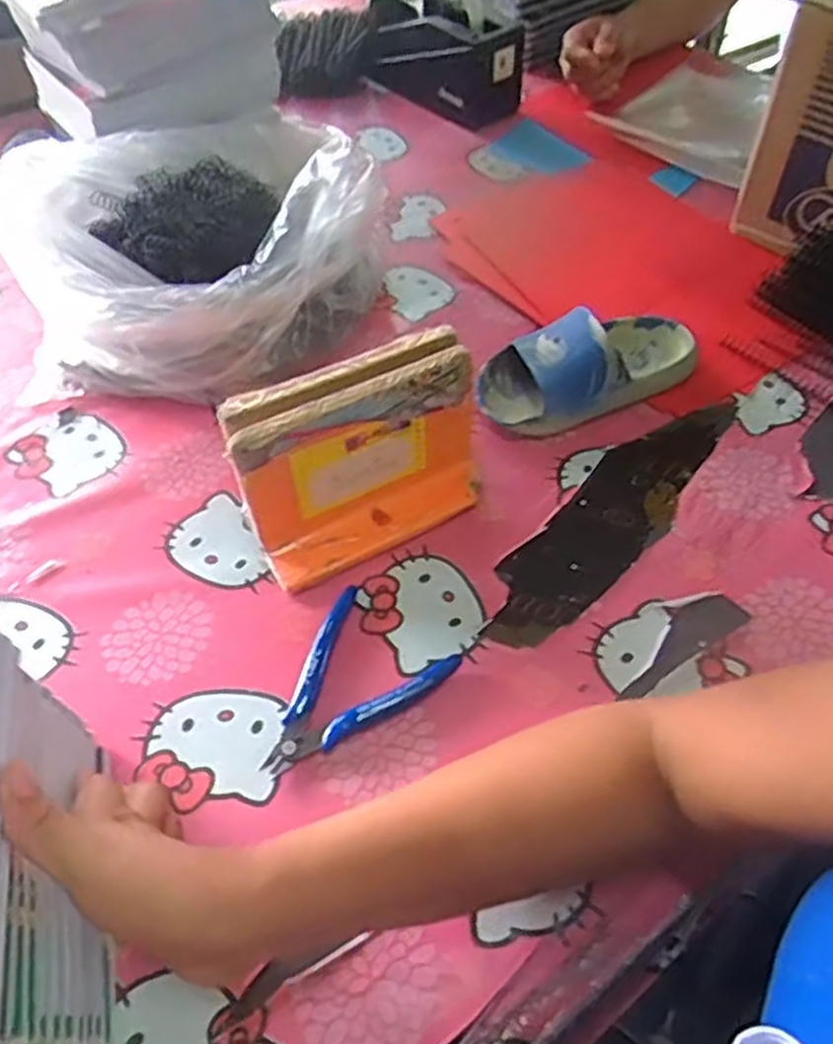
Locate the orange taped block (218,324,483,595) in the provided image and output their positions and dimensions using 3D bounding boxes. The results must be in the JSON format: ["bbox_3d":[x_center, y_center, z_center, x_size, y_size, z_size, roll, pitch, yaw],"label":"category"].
[{"bbox_3d":[-0.033,-0.041,0.492,0.158,0.111,0.069,-25,56,-16],"label":"orange taped block"}]

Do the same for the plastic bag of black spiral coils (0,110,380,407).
[{"bbox_3d":[-0.155,-0.224,0.621,0.221,0.133,0.291,17,55,15],"label":"plastic bag of black spiral coils"}]

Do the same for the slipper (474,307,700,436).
[{"bbox_3d":[0.133,-0.124,0.578,0.172,0.063,0.080,-21,55,-13],"label":"slipper"}]

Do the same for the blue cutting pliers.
[{"bbox_3d":[-0.043,0.098,0.446,0.086,0.015,0.112,32,60,24],"label":"blue cutting pliers"}]

